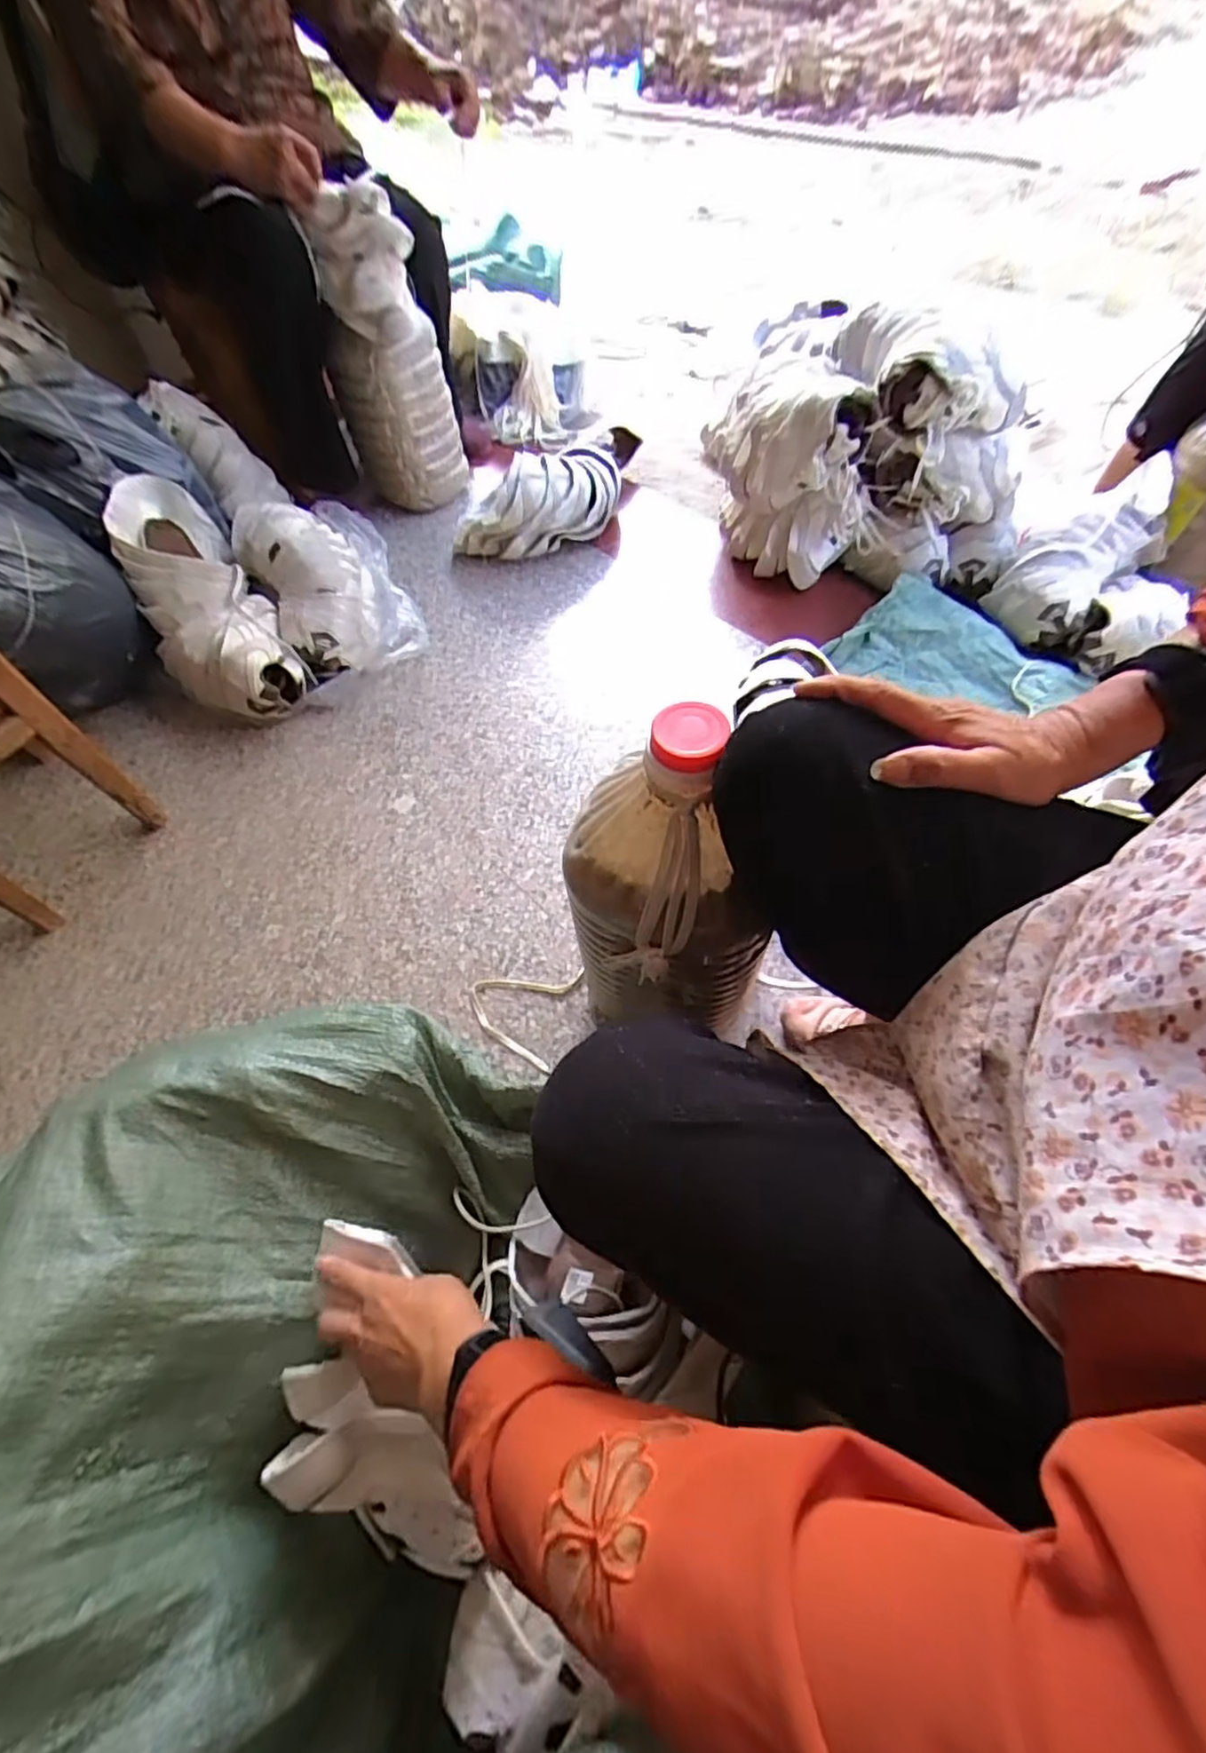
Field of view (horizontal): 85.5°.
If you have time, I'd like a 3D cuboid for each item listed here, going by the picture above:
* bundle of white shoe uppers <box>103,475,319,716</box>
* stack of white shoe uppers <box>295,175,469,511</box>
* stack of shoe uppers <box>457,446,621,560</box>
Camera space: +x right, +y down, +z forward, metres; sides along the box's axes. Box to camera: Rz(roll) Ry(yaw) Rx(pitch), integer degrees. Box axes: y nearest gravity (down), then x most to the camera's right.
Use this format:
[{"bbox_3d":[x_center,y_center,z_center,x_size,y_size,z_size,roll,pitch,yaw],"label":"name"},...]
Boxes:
[{"bbox_3d":[-0.618,-0.420,1.007,0.173,0.111,0.419,-31,82,-15],"label":"bundle of white shoe uppers"},{"bbox_3d":[-0.392,-0.927,1.224,0.212,0.479,0.137,-18,58,-8],"label":"stack of white shoe uppers"},{"bbox_3d":[-0.119,-0.742,1.279,0.354,0.161,0.177,-21,59,-9],"label":"stack of shoe uppers"}]

